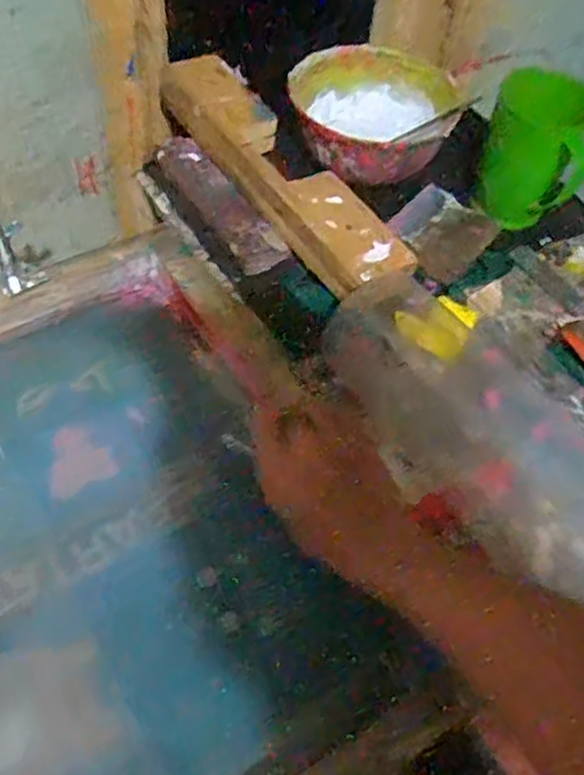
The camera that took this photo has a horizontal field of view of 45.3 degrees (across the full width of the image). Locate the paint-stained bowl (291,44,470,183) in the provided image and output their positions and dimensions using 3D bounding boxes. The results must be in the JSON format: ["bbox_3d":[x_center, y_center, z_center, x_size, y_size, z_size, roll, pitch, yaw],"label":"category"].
[{"bbox_3d":[0.080,-0.276,0.728,0.163,0.071,0.158,2,53,-3],"label":"paint-stained bowl"}]

